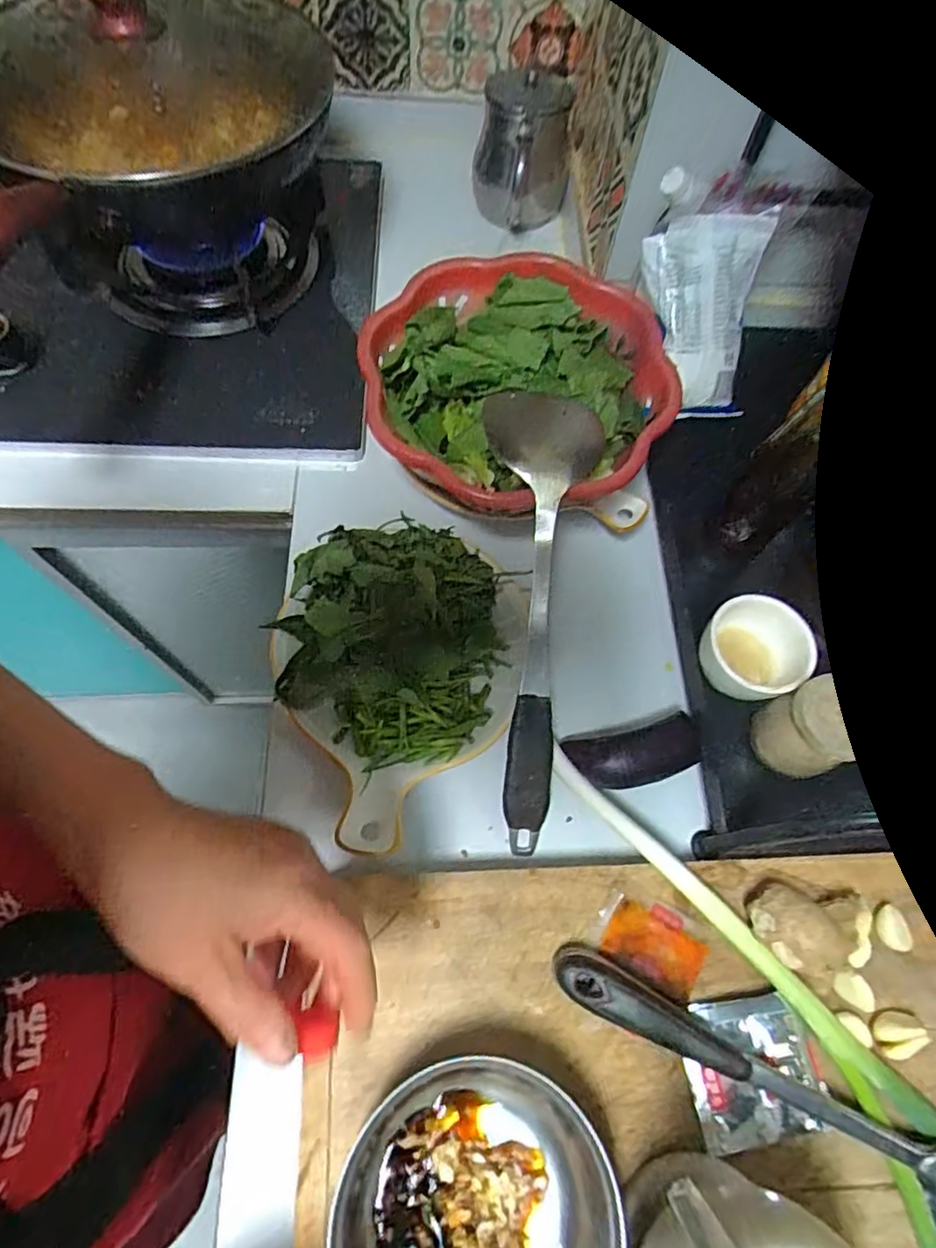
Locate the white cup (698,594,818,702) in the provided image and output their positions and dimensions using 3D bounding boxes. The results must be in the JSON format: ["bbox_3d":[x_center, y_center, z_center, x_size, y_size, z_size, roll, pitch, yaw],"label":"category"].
[{"bbox_3d":[0.202,0.020,0.434,0.070,0.052,0.068,1,66,-3],"label":"white cup"}]

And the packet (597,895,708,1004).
[{"bbox_3d":[0.115,0.198,0.379,0.060,0.009,0.043,31,67,10],"label":"packet"}]

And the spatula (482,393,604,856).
[{"bbox_3d":[0.049,-0.011,0.449,0.085,0.047,0.338,4,85,-2],"label":"spatula"}]

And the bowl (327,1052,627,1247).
[{"bbox_3d":[0.005,0.300,0.306,0.138,0.047,0.128,1,66,-3],"label":"bowl"}]

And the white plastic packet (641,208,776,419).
[{"bbox_3d":[0.196,-0.251,0.502,0.106,0.025,0.149,-7,107,-21],"label":"white plastic packet"}]

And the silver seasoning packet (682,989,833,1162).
[{"bbox_3d":[0.167,0.258,0.352,0.077,0.015,0.072,-9,67,-8],"label":"silver seasoning packet"}]

